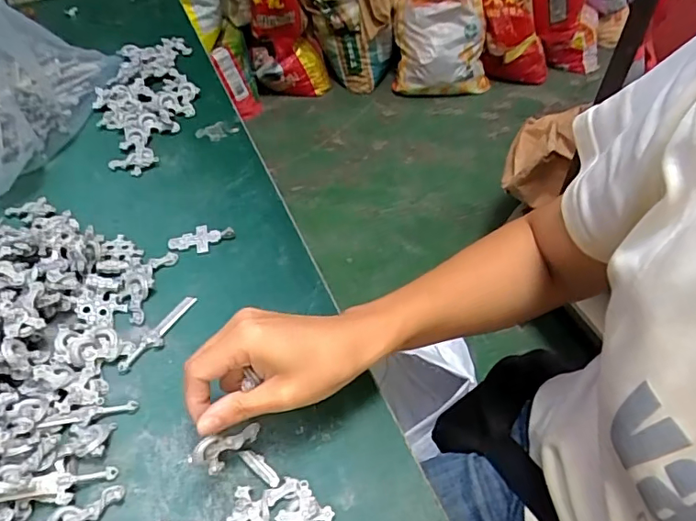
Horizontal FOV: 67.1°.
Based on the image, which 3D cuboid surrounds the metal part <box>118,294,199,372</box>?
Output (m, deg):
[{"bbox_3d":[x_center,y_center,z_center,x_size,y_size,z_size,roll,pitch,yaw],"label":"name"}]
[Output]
[{"bbox_3d":[-0.147,0.057,0.410,0.020,0.004,0.078,20,53,19],"label":"metal part"}]

